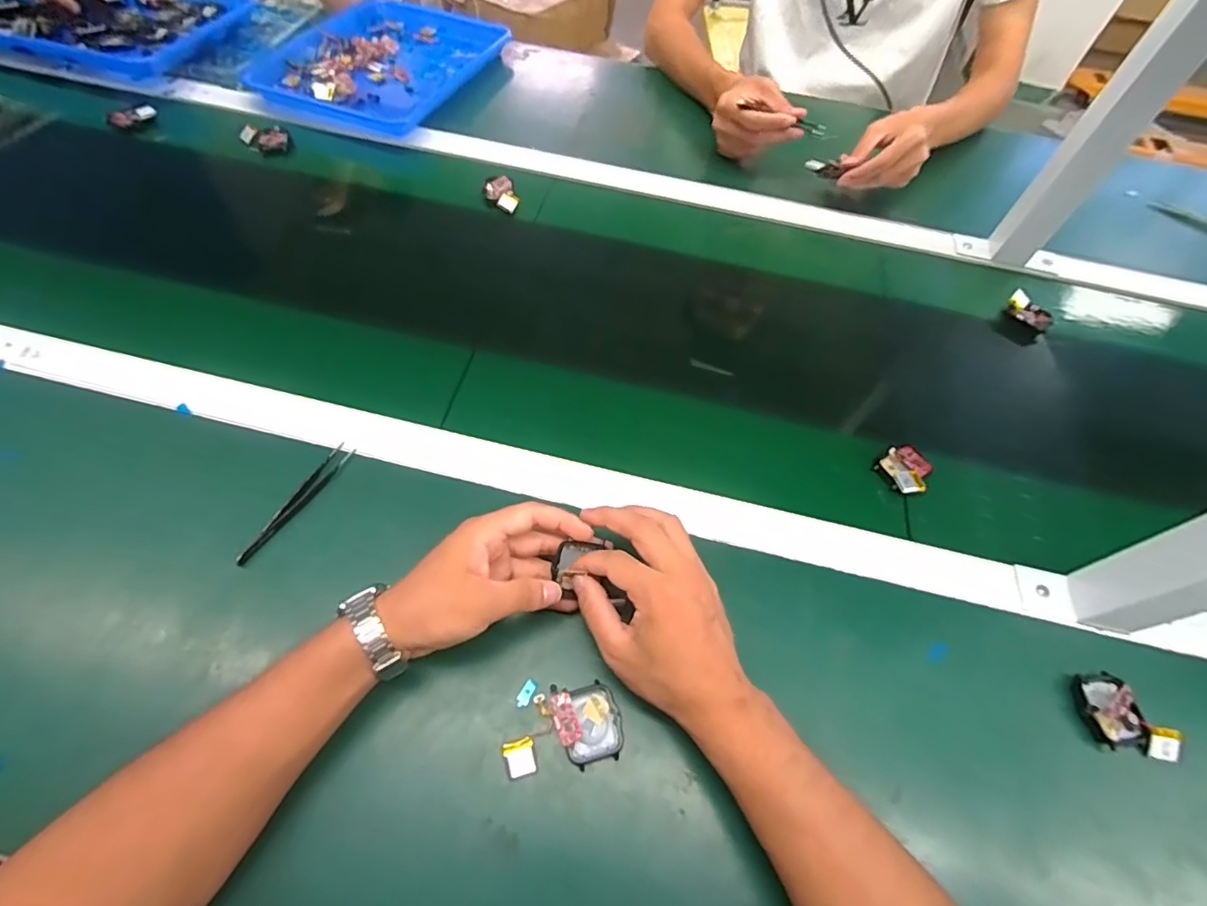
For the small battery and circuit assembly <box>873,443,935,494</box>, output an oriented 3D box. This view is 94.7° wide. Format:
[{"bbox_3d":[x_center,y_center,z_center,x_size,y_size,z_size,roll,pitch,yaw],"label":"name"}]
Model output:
[{"bbox_3d":[0.269,0.014,0.492,0.043,0.015,0.044,-22,63,-16],"label":"small battery and circuit assembly"}]

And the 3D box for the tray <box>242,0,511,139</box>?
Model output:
[{"bbox_3d":[-0.311,-0.574,0.806,0.260,0.031,0.336,19,59,7],"label":"tray"}]

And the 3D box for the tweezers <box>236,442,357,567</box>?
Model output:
[{"bbox_3d":[-0.238,0.039,0.434,0.015,0.006,0.114,25,60,11],"label":"tweezers"}]

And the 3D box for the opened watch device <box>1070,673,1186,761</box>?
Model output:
[{"bbox_3d":[0.363,0.187,0.387,0.041,0.012,0.065,-31,66,-21],"label":"opened watch device"}]

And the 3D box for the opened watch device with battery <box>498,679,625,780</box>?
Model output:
[{"bbox_3d":[-0.025,0.181,0.365,0.073,0.012,0.055,3,59,-2],"label":"opened watch device with battery"}]

